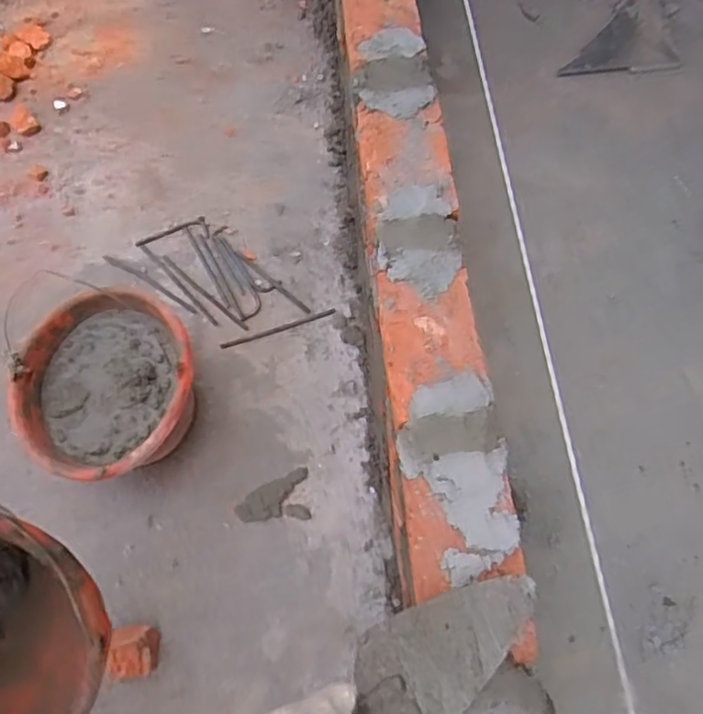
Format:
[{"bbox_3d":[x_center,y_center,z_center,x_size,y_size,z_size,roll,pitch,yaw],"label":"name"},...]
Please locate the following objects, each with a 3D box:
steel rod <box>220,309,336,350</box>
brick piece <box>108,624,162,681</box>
[{"bbox_3d":[-0.116,-0.044,0.996,0.186,0.004,0.011,-18,68,-5],"label":"steel rod"},{"bbox_3d":[-0.276,0.374,0.795,0.055,0.052,0.061,0,67,3],"label":"brick piece"}]

